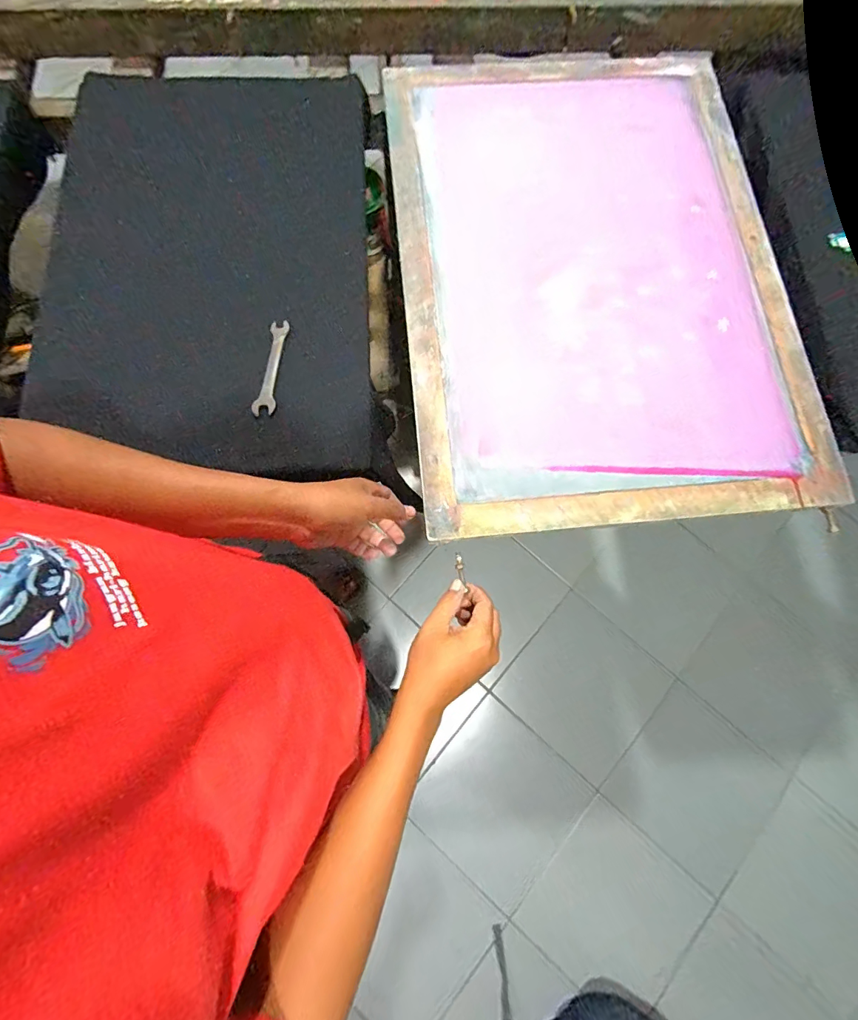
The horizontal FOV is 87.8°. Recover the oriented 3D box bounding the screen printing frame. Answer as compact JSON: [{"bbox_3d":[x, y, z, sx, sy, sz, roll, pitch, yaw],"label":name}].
[{"bbox_3d":[0.198,-0.303,0.546,0.459,0.024,0.653,-5,76,-3],"label":"screen printing frame"}]

